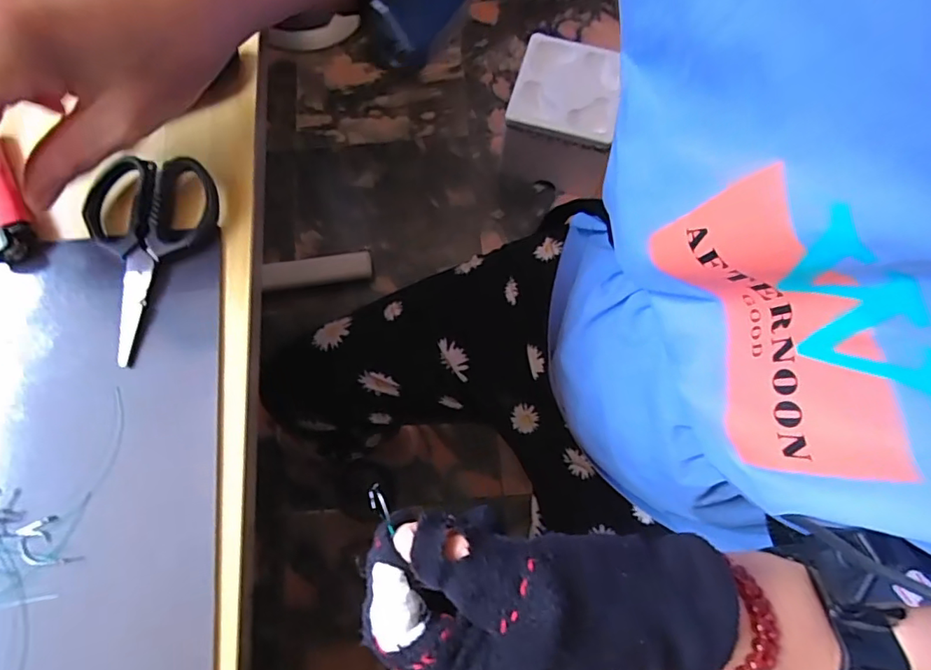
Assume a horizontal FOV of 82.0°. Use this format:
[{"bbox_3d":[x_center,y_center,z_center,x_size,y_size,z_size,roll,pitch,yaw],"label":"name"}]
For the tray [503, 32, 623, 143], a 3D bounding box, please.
[{"bbox_3d":[0.207,-0.492,1.067,0.205,0.025,0.217,15,74,5],"label":"tray"}]

